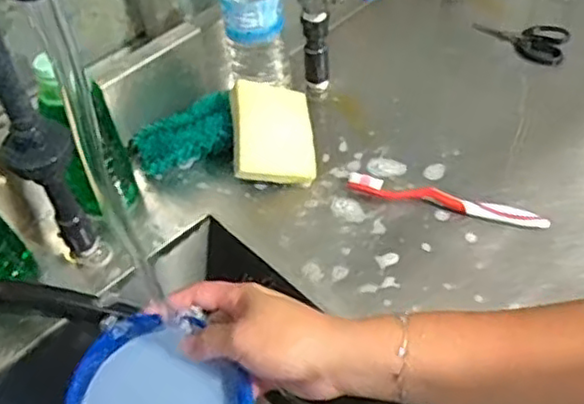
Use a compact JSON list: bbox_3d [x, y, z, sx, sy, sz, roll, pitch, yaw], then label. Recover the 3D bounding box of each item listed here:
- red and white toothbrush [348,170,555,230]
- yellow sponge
[{"bbox_3d":[0.145,-0.001,0.643,0.184,0.016,0.021,11,52,13],"label":"red and white toothbrush"},{"bbox_3d":[-0.018,-0.069,0.673,0.077,0.019,0.101,6,68,-18],"label":"yellow sponge"}]

